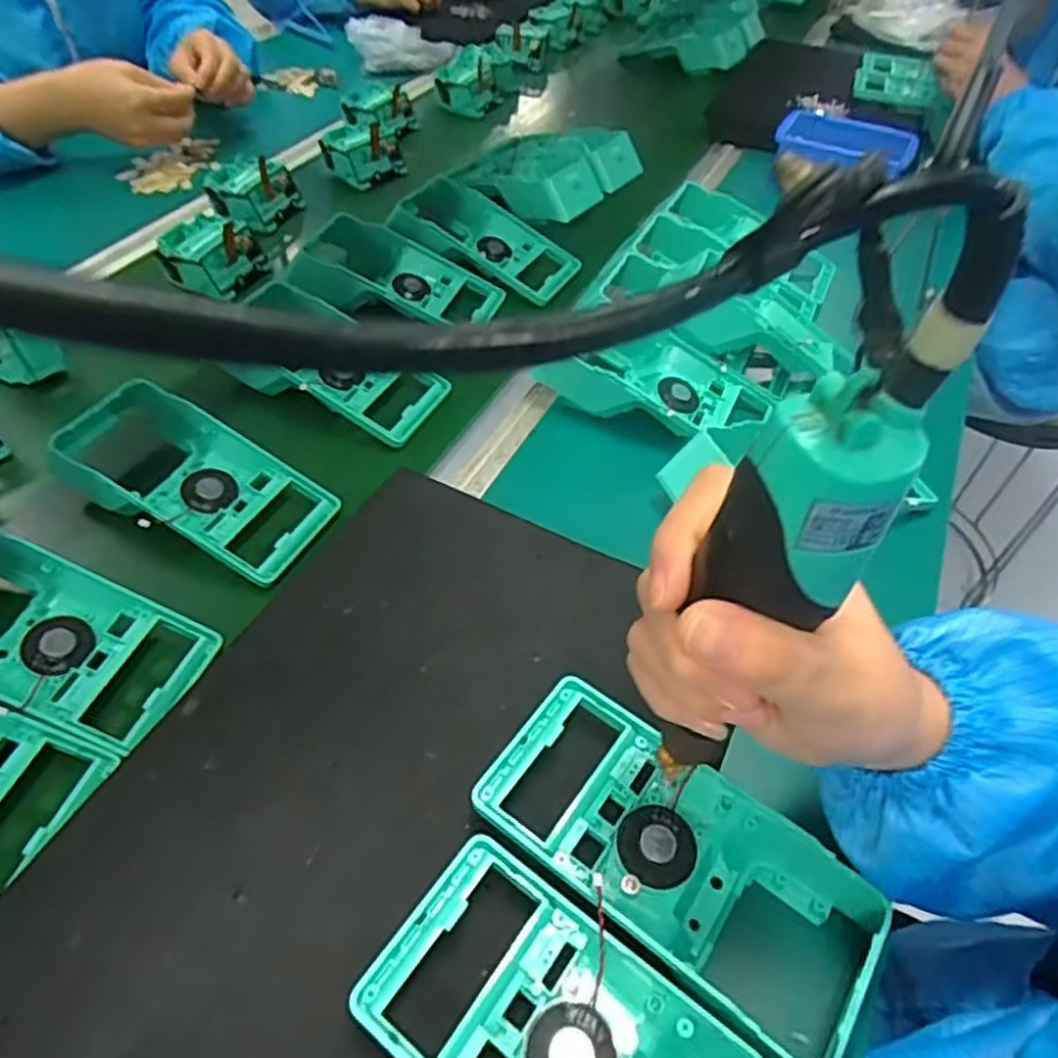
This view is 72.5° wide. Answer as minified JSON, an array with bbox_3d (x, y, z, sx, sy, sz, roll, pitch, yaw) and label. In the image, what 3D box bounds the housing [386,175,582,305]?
[{"bbox_3d":[-0.040,-0.283,0.697,0.179,0.044,0.104,22,53,15],"label":"housing"}]

